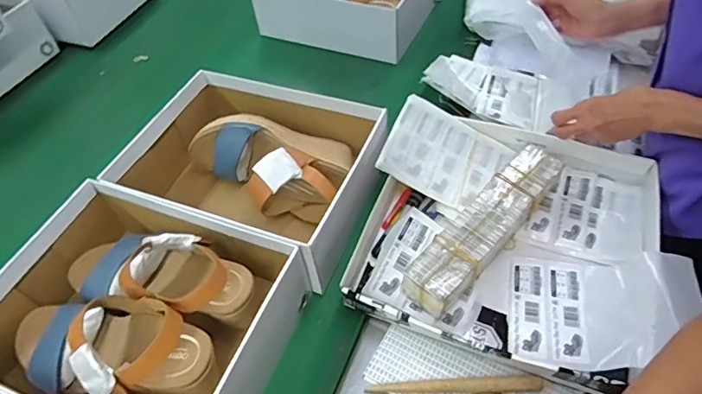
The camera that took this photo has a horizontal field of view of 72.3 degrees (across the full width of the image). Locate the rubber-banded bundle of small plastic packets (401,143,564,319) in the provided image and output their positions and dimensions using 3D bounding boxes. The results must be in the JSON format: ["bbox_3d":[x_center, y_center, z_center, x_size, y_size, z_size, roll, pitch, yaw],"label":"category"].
[{"bbox_3d":[0.172,0.031,0.590,0.268,0.052,0.061,-40,56,-23],"label":"rubber-banded bundle of small plastic packets"}]

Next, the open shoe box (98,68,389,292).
[{"bbox_3d":[-0.123,-0.038,0.666,0.321,0.105,0.223,15,54,20],"label":"open shoe box"}]

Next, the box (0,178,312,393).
[{"bbox_3d":[-0.238,0.127,0.527,0.309,0.106,0.232,14,54,19],"label":"box"}]

